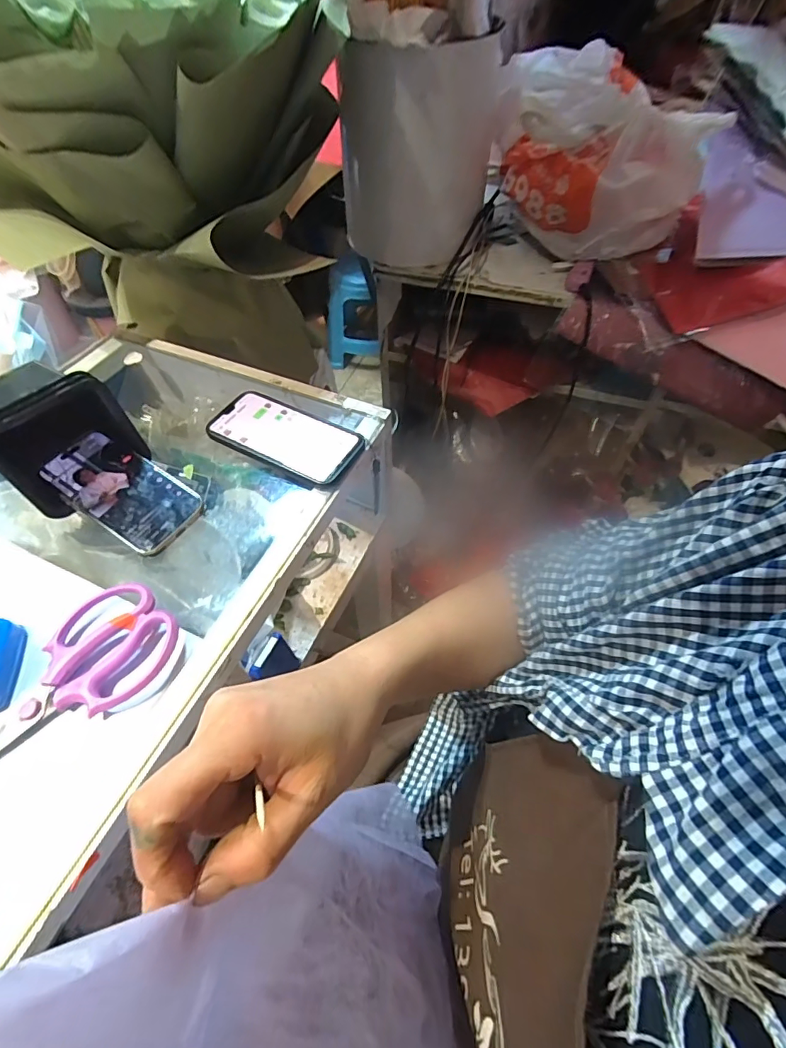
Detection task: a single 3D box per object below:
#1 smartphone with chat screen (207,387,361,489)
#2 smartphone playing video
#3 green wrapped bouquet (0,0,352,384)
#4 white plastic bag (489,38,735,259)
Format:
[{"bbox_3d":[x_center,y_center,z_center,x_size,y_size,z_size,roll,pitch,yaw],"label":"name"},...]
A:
[{"bbox_3d":[-0.112,-0.090,0.484,0.157,0.017,0.078,26,59,15],"label":"smartphone with chat screen"},{"bbox_3d":[-0.251,-0.033,0.431,0.145,0.006,0.071,32,62,11],"label":"smartphone playing video"},{"bbox_3d":[-0.264,-0.405,0.590,0.366,0.423,0.337,1,56,-1],"label":"green wrapped bouquet"},{"bbox_3d":[0.284,-0.511,0.659,0.280,0.195,0.205,12,56,6],"label":"white plastic bag"}]

